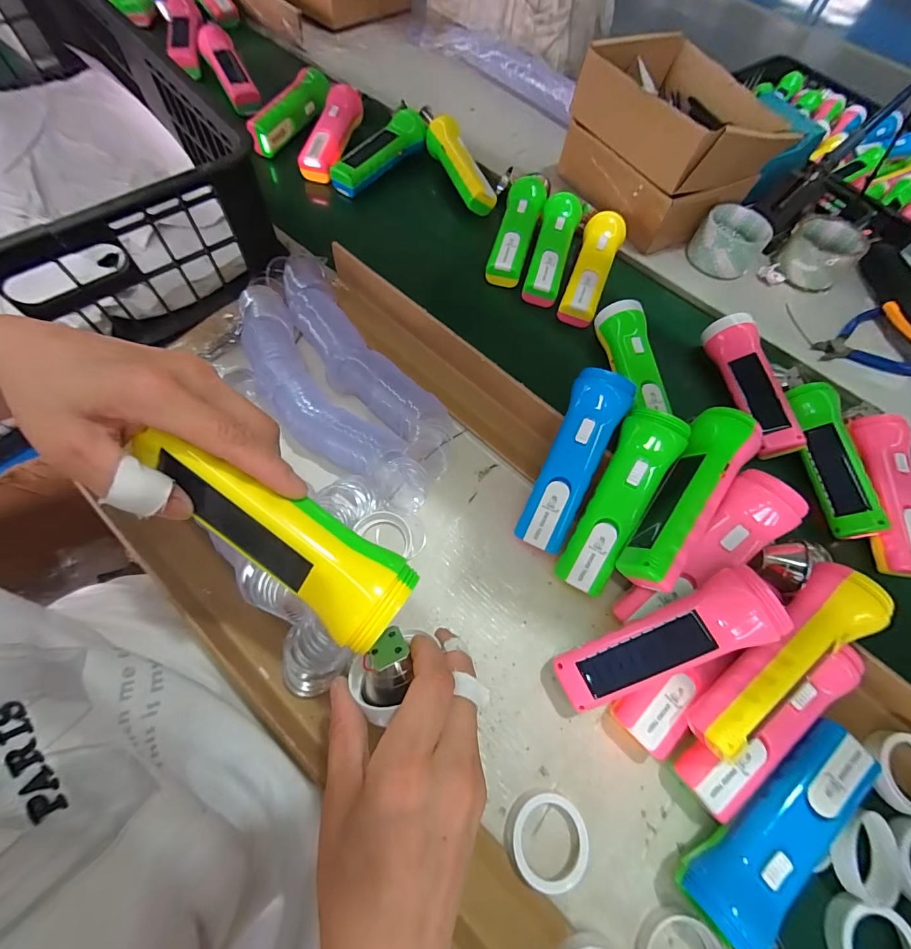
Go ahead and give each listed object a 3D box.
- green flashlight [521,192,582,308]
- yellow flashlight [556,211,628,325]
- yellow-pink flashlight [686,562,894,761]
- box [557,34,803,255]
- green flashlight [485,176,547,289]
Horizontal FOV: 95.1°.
[{"bbox_3d":[0.121,-0.287,0.526,0.046,0.034,0.157,17,65,5],"label":"green flashlight"},{"bbox_3d":[0.169,-0.257,0.519,0.047,0.041,0.157,22,65,7],"label":"yellow flashlight"},{"bbox_3d":[0.230,0.133,0.292,0.156,0.057,0.052,-38,74,-16],"label":"yellow-pink flashlight"},{"bbox_3d":[0.296,-0.448,0.559,0.223,0.136,0.224,-27,69,-15],"label":"box"},{"bbox_3d":[0.081,-0.320,0.544,0.047,0.042,0.177,15,65,3],"label":"green flashlight"}]

